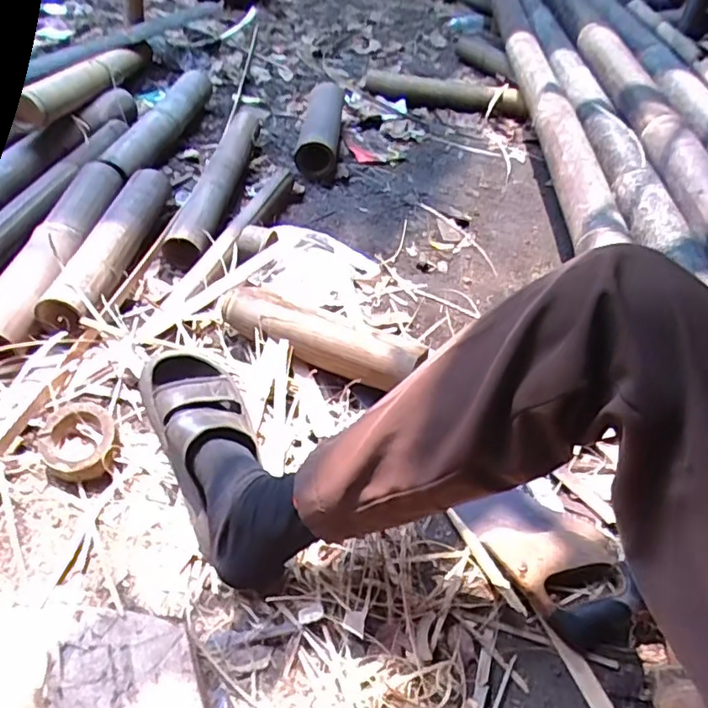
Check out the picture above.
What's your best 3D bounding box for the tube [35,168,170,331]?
[{"bbox_3d":[-0.390,-0.185,0.931,0.078,0.060,0.422,4,46,-1],"label":"tube"}]

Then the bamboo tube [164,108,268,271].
[{"bbox_3d":[-0.256,-0.390,1.177,0.079,0.065,0.629,6,46,1],"label":"bamboo tube"}]

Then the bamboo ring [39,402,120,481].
[{"bbox_3d":[-0.333,0.104,0.697,0.086,0.033,0.112,-16,49,-19],"label":"bamboo ring"}]

